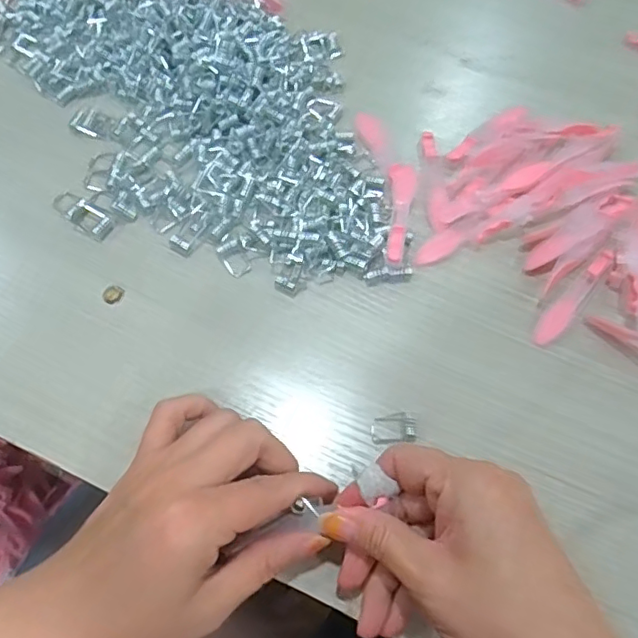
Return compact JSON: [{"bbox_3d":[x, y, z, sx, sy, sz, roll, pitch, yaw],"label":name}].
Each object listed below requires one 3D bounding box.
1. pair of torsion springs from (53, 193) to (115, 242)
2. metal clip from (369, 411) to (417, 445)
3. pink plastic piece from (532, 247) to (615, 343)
[{"bbox_3d":[-0.145,-0.064,0.359,0.042,0.004,0.017,33,68,13],"label":"pair of torsion springs"},{"bbox_3d":[0.039,0.057,0.305,0.023,0.004,0.015,-3,65,-3],"label":"metal clip"},{"bbox_3d":[0.150,-0.013,0.341,0.014,0.006,0.076,41,70,16],"label":"pink plastic piece"}]

